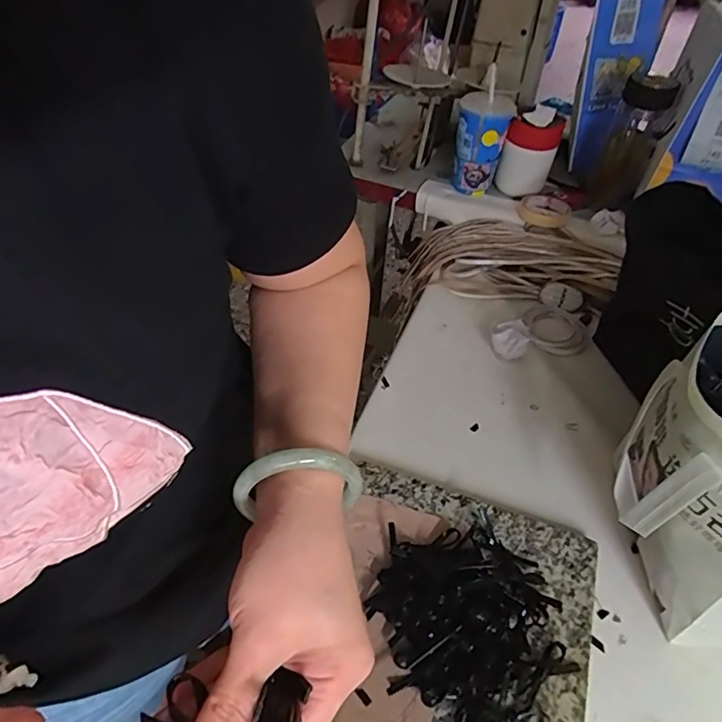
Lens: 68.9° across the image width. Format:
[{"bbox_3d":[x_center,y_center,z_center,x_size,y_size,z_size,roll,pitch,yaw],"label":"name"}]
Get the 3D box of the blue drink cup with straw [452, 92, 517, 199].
[{"bbox_3d":[0.218,-0.391,0.968,0.090,0.154,0.088,1,47,-1],"label":"blue drink cup with straw"}]

